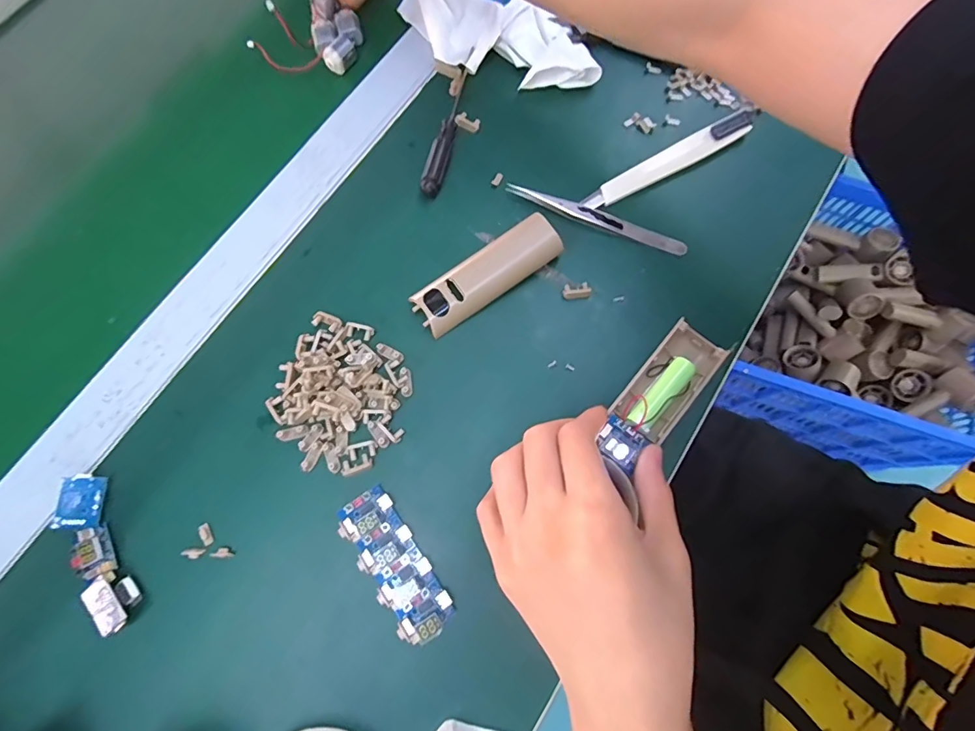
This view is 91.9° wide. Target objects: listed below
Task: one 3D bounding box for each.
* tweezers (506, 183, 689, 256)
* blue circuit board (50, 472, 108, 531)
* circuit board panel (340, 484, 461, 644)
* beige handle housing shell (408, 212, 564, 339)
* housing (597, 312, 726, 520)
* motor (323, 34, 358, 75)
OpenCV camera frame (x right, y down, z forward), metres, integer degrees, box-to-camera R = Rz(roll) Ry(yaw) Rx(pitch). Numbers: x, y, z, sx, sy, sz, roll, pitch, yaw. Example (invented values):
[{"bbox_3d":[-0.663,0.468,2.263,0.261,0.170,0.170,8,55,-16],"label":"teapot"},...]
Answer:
[{"bbox_3d":[0.077,-0.104,0.333,0.130,0.012,0.012,19,75,6],"label":"tweezers"},{"bbox_3d":[-0.238,0.080,0.276,0.022,0.004,0.031,5,70,-22],"label":"blue circuit board"},{"bbox_3d":[-0.054,0.114,0.272,0.033,0.011,0.086,-34,77,-9],"label":"circuit board panel"},{"bbox_3d":[0.000,-0.060,0.314,0.102,0.022,0.032,-34,77,-9],"label":"beige handle housing shell"},{"bbox_3d":[0.094,0.025,0.267,0.036,0.025,0.118,36,67,10],"label":"housing"},{"bbox_3d":[-0.118,-0.249,0.378,0.026,0.018,0.015,-44,78,-11],"label":"motor"}]

